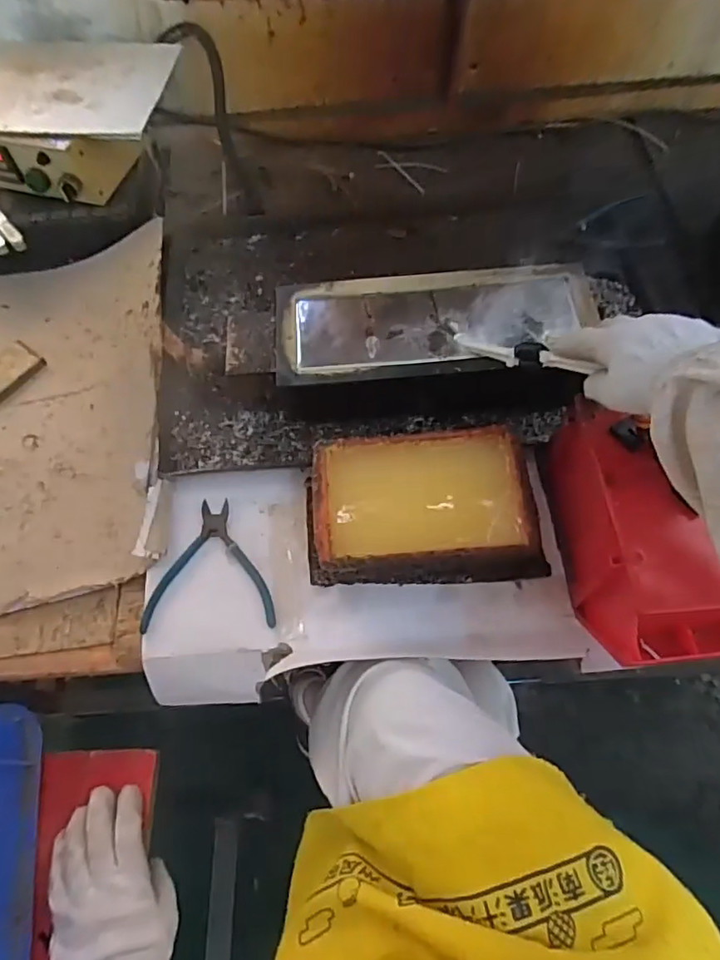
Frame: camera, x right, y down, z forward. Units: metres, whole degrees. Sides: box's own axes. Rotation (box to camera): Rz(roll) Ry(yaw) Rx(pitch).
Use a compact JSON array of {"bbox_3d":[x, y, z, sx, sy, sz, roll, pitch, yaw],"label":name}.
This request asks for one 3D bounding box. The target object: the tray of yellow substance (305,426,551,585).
[{"bbox_3d":[0.060,0.028,0.564,0.214,0.064,0.136,-4,62,0],"label":"tray of yellow substance"}]

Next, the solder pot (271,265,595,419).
[{"bbox_3d":[0.081,-0.153,0.646,0.336,0.087,0.155,-2,62,1],"label":"solder pot"}]

